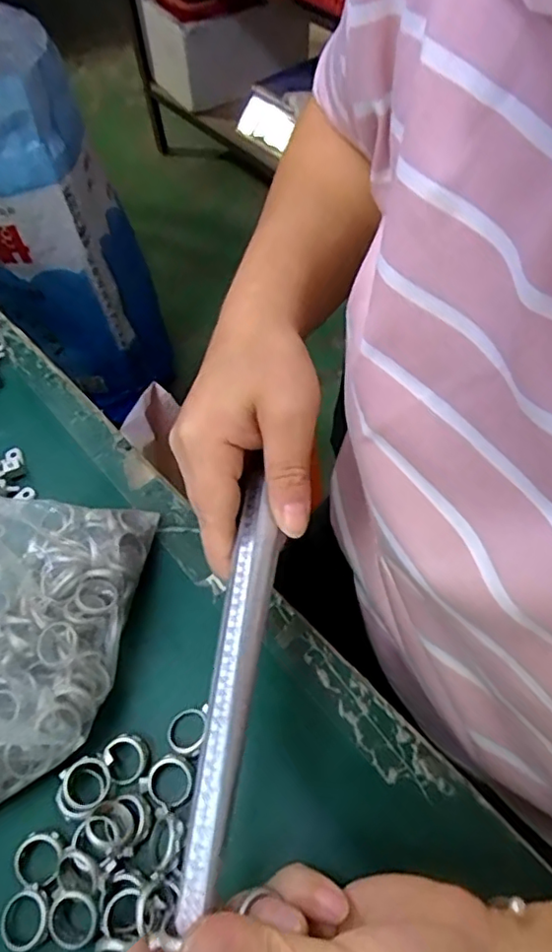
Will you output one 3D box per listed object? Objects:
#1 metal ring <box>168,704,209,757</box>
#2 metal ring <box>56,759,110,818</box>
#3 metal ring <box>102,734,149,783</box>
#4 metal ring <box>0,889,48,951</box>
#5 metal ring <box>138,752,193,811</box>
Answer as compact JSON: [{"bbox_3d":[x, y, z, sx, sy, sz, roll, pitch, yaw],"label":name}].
[{"bbox_3d":[-0.042,0.122,0.283,0.021,0.004,0.023,-19,35,6],"label":"metal ring"},{"bbox_3d":[-0.088,0.142,0.268,0.024,0.008,0.022,-2,58,3],"label":"metal ring"},{"bbox_3d":[-0.070,0.131,0.277,0.019,0.007,0.021,-27,60,-13],"label":"metal ring"},{"bbox_3d":[-0.104,0.184,0.246,0.020,0.006,0.020,-2,58,3],"label":"metal ring"},{"bbox_3d":[-0.049,0.139,0.271,0.021,0.005,0.022,-2,58,3],"label":"metal ring"}]

